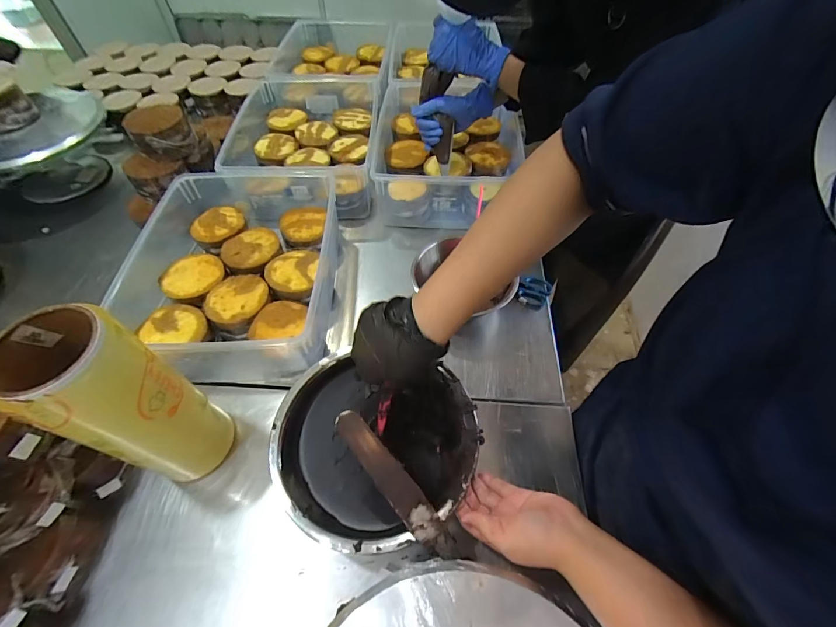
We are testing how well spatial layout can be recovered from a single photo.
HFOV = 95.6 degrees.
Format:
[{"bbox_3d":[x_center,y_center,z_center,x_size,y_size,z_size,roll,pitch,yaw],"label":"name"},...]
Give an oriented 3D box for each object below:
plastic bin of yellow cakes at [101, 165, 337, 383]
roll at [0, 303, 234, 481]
[{"bbox_3d":[-0.316,-0.075,0.634,0.332,0.116,0.383,-2,55,-1],"label":"plastic bin of yellow cakes"},{"bbox_3d":[-0.302,0.096,0.408,0.084,0.244,0.090,0,55,0],"label":"roll"}]

